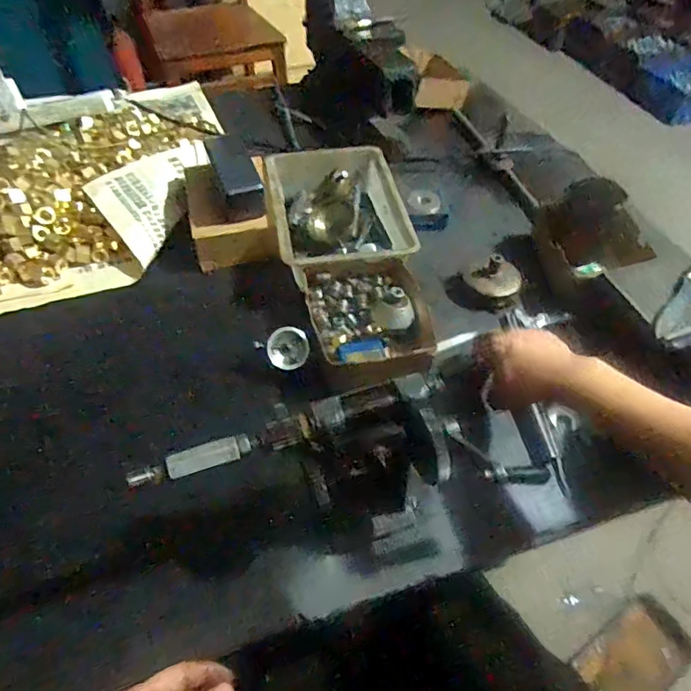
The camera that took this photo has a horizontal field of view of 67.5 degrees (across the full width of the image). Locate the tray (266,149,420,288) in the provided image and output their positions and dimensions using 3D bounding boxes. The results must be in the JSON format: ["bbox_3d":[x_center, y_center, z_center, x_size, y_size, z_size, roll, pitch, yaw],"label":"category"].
[{"bbox_3d":[-0.015,-0.190,0.723,0.172,0.061,0.237,-8,51,-9],"label":"tray"}]

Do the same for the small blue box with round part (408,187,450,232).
[{"bbox_3d":[0.127,-0.207,0.785,0.061,0.031,0.071,10,51,6],"label":"small blue box with round part"}]

